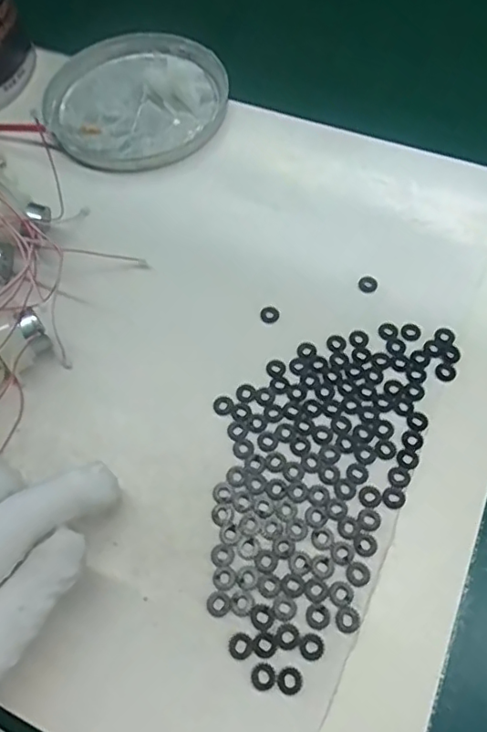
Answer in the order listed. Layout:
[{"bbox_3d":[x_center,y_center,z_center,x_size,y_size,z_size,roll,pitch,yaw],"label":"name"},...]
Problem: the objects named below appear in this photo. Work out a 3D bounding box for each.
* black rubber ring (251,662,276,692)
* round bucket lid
[{"bbox_3d":[0.008,0.129,0.235,0.010,0.004,0.010,-33,65,-14],"label":"black rubber ring"},{"bbox_3d":[-0.077,-0.198,0.414,0.128,0.015,0.132,-1,61,2],"label":"round bucket lid"}]

